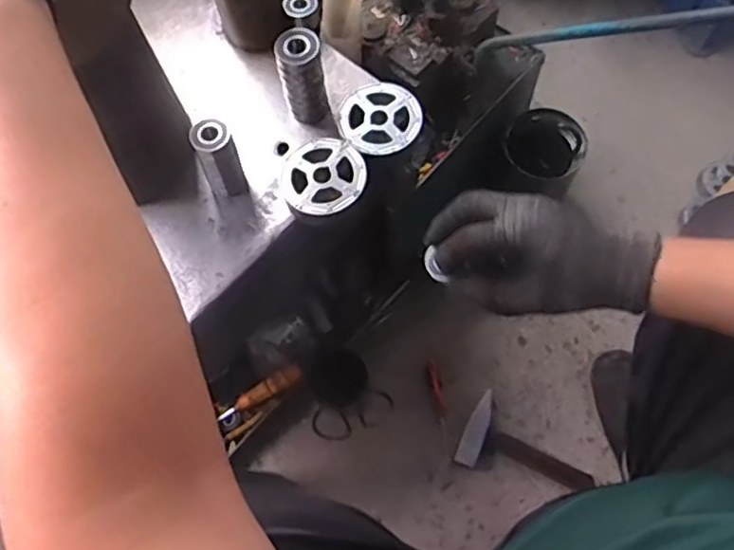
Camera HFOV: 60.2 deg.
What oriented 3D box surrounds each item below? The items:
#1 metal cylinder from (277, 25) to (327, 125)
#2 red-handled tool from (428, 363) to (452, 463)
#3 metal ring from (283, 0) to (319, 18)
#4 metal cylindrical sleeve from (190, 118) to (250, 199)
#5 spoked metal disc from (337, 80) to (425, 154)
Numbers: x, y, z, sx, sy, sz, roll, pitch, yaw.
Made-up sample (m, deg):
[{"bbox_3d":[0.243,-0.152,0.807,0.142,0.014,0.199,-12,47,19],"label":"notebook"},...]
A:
[{"bbox_3d":[-0.059,-0.183,0.589,0.040,0.085,0.041,-7,69,0],"label":"metal cylinder"},{"bbox_3d":[0.111,0.199,0.938,0.016,0.020,0.142,-11,69,-1],"label":"red-handled tool"},{"bbox_3d":[-0.067,-0.276,0.644,0.034,0.012,0.027,-11,69,-1],"label":"metal ring"},{"bbox_3d":[-0.130,-0.102,0.563,0.032,0.076,0.031,-1,69,3],"label":"metal cylindrical sleeve"},{"bbox_3d":[0.011,-0.147,0.591,0.073,0.011,0.075,-1,69,3],"label":"spoked metal disc"}]

